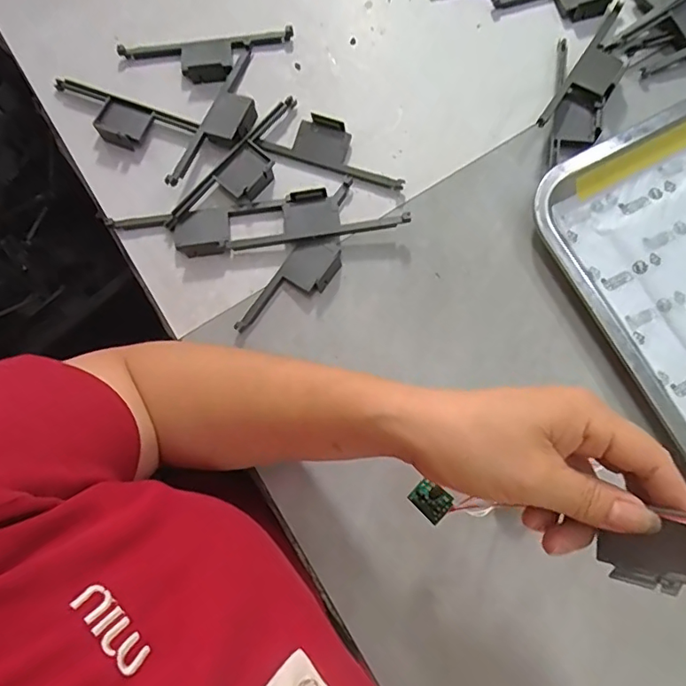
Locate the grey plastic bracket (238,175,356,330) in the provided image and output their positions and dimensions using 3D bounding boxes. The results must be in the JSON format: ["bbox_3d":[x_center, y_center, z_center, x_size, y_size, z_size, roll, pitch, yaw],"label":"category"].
[{"bbox_3d":[-0.023,-0.058,0.393,0.037,0.006,0.138,35,81,9],"label":"grey plastic bracket"}]

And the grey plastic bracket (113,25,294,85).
[{"bbox_3d":[-0.110,-0.229,0.426,0.138,0.013,0.044,-4,77,1],"label":"grey plastic bracket"}]

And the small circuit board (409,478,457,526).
[{"bbox_3d":[0.050,0.090,0.309,0.018,0.004,0.028,-48,36,-4],"label":"small circuit board"}]

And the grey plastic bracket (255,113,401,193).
[{"bbox_3d":[-0.005,-0.149,0.408,0.113,0.011,0.037,18,79,6],"label":"grey plastic bracket"}]

